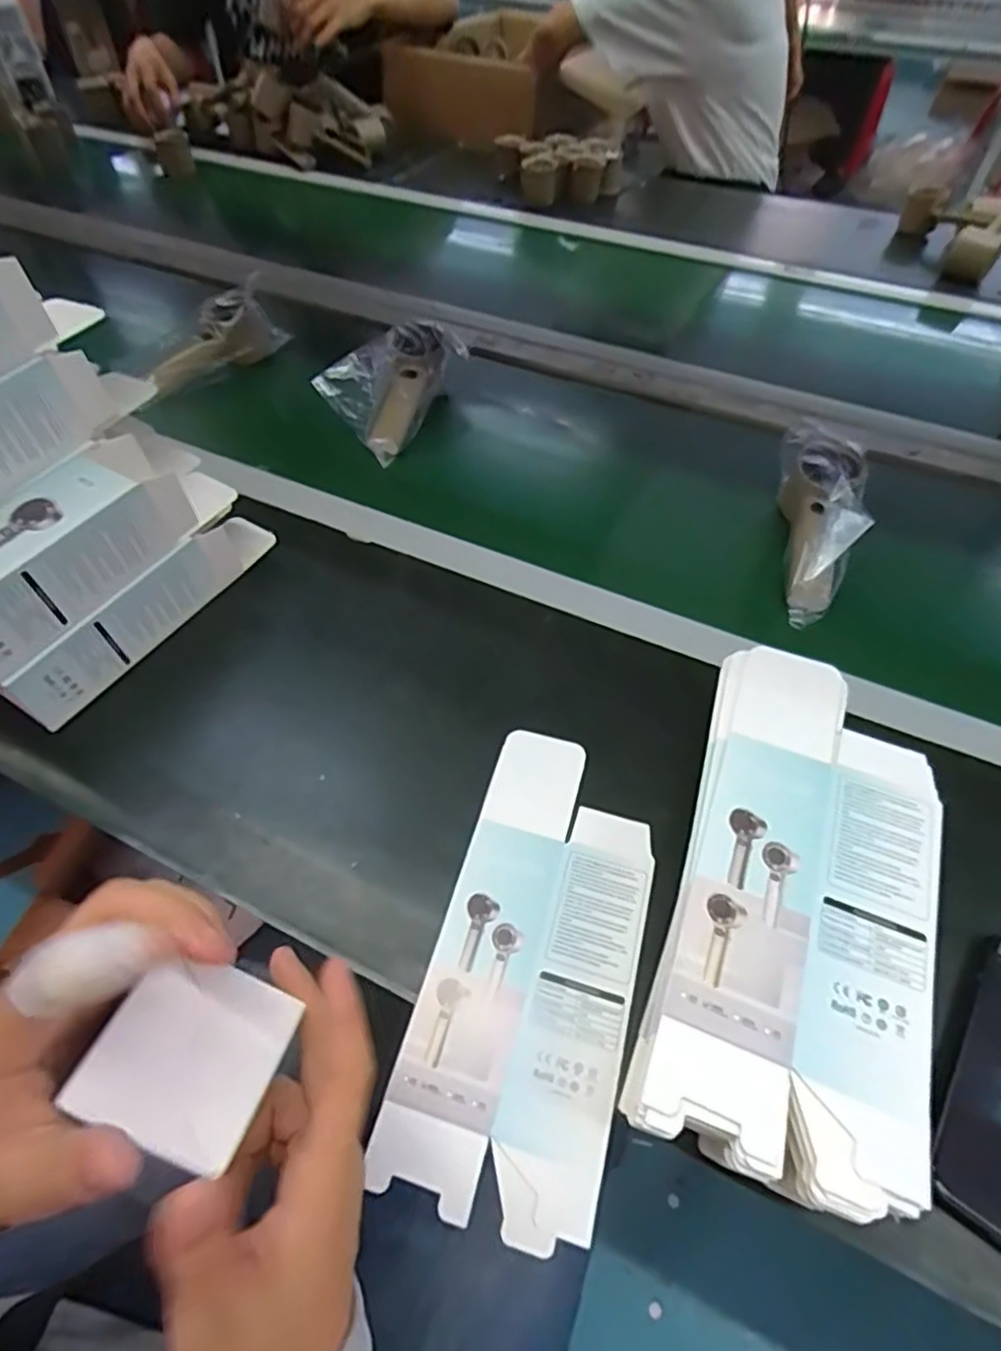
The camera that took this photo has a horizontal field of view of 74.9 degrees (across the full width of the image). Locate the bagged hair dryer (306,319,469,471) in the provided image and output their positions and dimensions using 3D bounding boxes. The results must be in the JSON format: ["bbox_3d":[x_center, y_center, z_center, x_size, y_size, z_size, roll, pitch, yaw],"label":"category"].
[{"bbox_3d":[-0.109,-0.298,0.679,0.080,0.085,0.169,19,55,13],"label":"bagged hair dryer"}]

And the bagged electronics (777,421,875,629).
[{"bbox_3d":[0.277,-0.133,0.557,0.060,0.053,0.187,10,67,6],"label":"bagged electronics"}]

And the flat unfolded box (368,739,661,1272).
[{"bbox_3d":[0.023,0.156,0.384,0.112,0.004,0.261,14,55,9],"label":"flat unfolded box"}]

